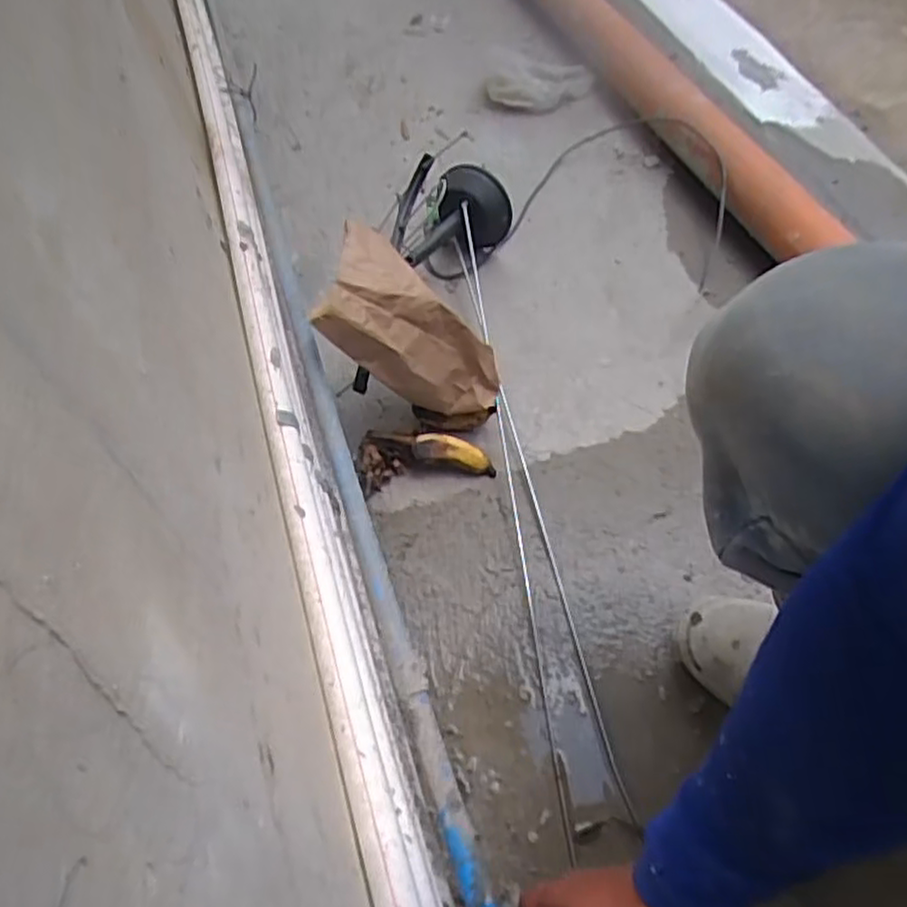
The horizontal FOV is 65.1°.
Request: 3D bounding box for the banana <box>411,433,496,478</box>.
[{"bbox_3d":[0.004,-0.001,0.834,0.102,0.026,0.030,19,59,-7],"label":"banana"}]

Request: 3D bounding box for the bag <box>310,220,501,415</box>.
[{"bbox_3d":[-0.040,-0.122,0.774,0.084,0.244,0.113,-14,49,39],"label":"bag"}]

